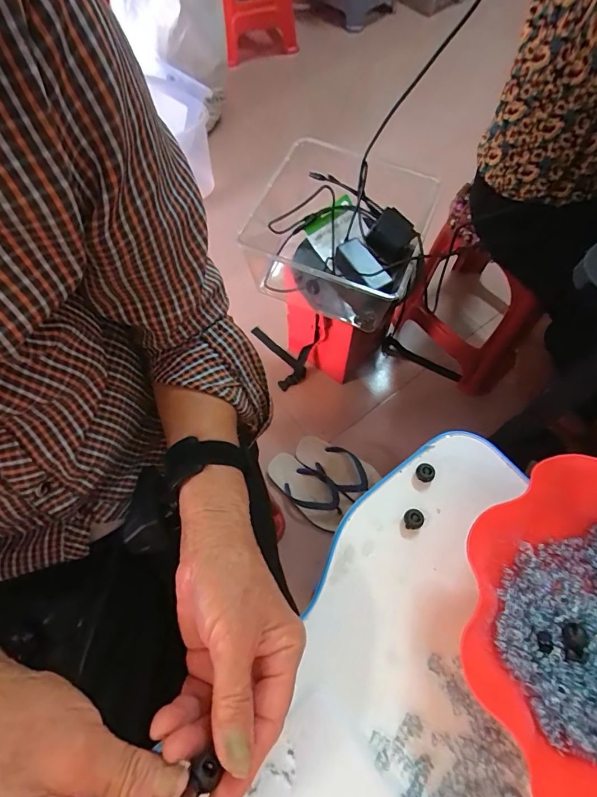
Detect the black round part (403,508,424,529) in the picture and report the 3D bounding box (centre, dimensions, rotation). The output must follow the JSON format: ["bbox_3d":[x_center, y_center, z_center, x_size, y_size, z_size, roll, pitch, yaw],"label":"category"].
[{"bbox_3d":[0.094,0.098,0.334,0.014,0.013,0.015,0,65,0],"label":"black round part"}]

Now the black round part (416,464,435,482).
[{"bbox_3d":[0.108,0.064,0.350,0.014,0.012,0.015,0,65,0],"label":"black round part"}]

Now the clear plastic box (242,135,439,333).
[{"bbox_3d":[0.076,-0.301,0.795,0.291,0.158,0.301,21,67,10],"label":"clear plastic box"}]

